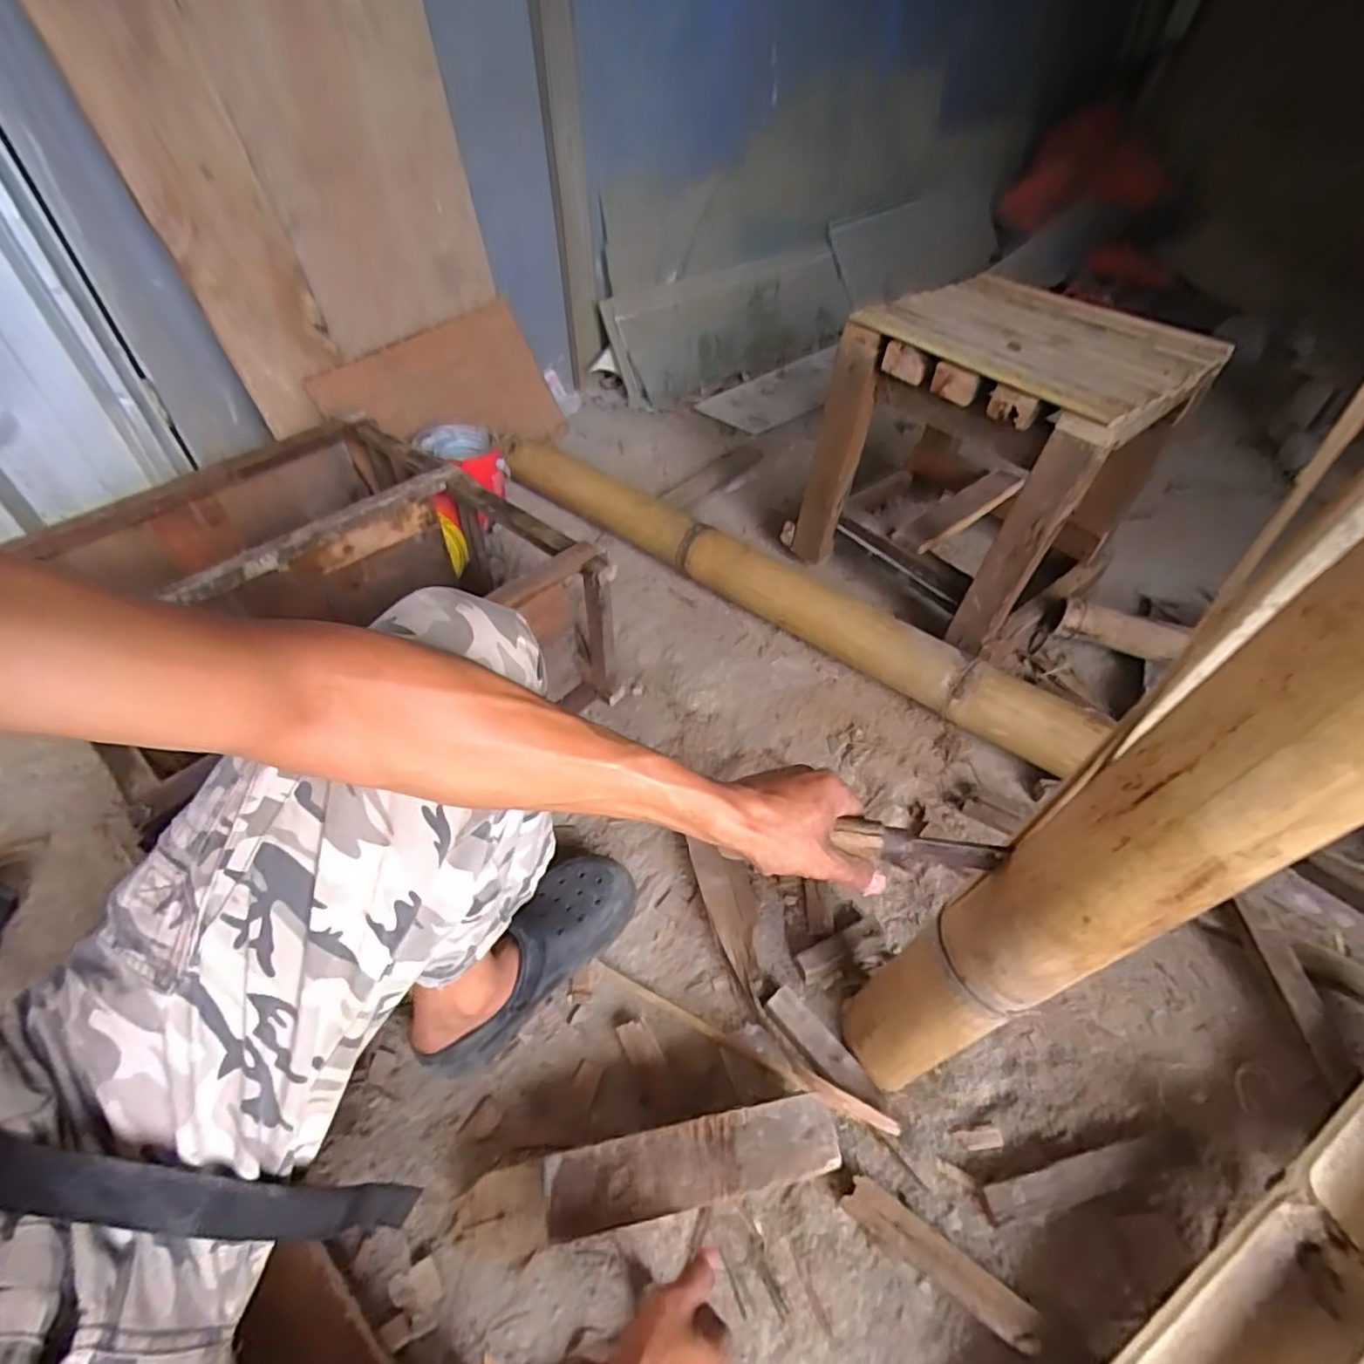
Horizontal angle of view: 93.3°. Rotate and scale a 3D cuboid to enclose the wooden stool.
[{"bbox_3d":[0.471,-0.347,1.018,0.381,0.405,0.413,-30,53,-28],"label":"wooden stool"}]

